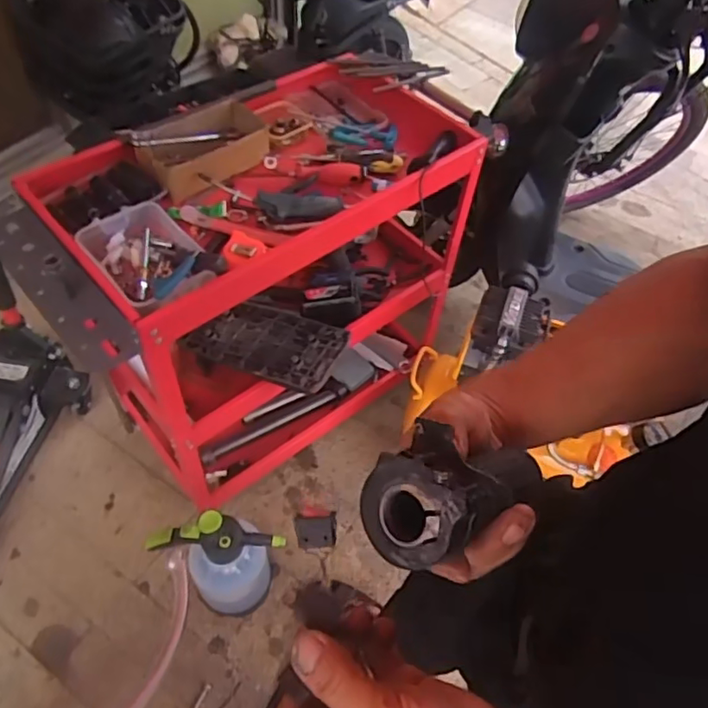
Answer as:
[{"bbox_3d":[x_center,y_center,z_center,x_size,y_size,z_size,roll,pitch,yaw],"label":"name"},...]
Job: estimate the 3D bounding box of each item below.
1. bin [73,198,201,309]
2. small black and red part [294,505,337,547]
[{"bbox_3d":[-0.283,-0.126,0.822,0.127,0.059,0.181,-33,62,-26],"label":"bin"},{"bbox_3d":[-0.019,0.087,0.299,0.020,0.009,0.017,1,52,-4],"label":"small black and red part"}]

